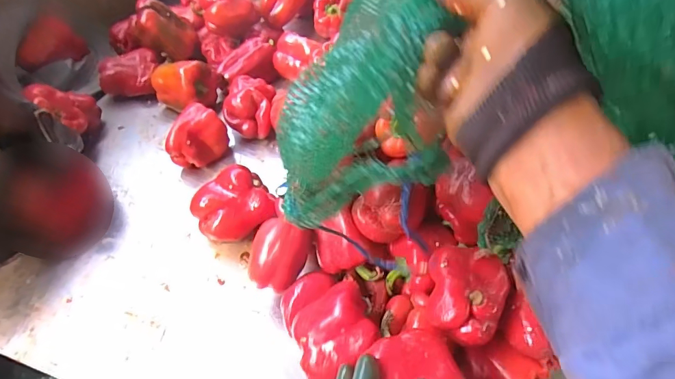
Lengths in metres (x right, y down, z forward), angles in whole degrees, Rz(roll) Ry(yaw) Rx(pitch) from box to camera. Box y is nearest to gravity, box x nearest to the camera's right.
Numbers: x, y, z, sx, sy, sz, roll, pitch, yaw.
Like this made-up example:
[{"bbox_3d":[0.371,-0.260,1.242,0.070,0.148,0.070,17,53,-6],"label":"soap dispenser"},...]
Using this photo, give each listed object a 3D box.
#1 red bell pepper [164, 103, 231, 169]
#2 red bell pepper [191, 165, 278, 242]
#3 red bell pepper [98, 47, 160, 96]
[{"bbox_3d":[-0.233,-0.081,0.676,0.069,0.083,0.091,18,54,16],"label":"red bell pepper"},{"bbox_3d":[-0.148,0.027,0.584,0.103,0.086,0.077,-23,54,-16],"label":"red bell pepper"},{"bbox_3d":[-0.400,-0.224,0.802,0.110,0.068,0.088,3,51,5],"label":"red bell pepper"}]

